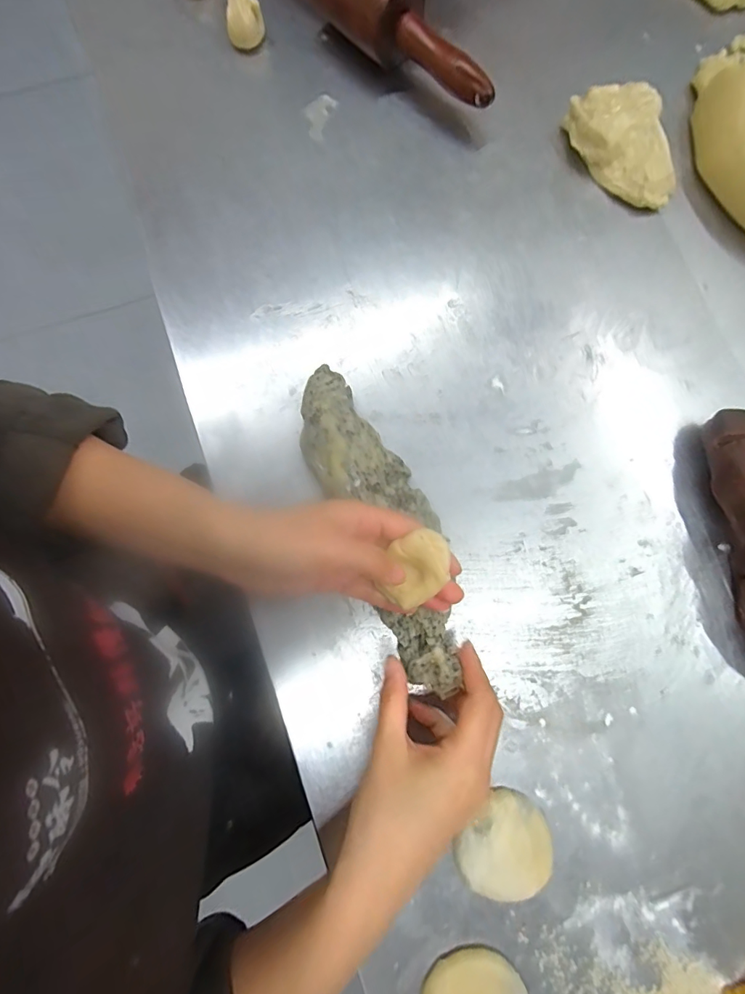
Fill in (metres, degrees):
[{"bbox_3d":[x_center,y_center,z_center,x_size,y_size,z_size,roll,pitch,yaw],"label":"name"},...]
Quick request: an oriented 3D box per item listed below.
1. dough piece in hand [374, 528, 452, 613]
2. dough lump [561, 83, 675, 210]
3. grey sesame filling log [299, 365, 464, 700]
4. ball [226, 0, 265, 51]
[{"bbox_3d":[0.029,0.044,0.294,0.044,0.020,0.036,-38,82,-6],"label":"dough piece in hand"},{"bbox_3d":[0.220,-0.300,0.400,0.074,0.037,0.105,-18,80,-3],"label":"dough lump"},{"bbox_3d":[0.008,0.015,0.335,0.068,0.036,0.245,-22,83,-4],"label":"grey sesame filling log"},{"bbox_3d":[-0.119,-0.443,0.433,0.034,0.032,0.031,0,80,0],"label":"ball"}]

